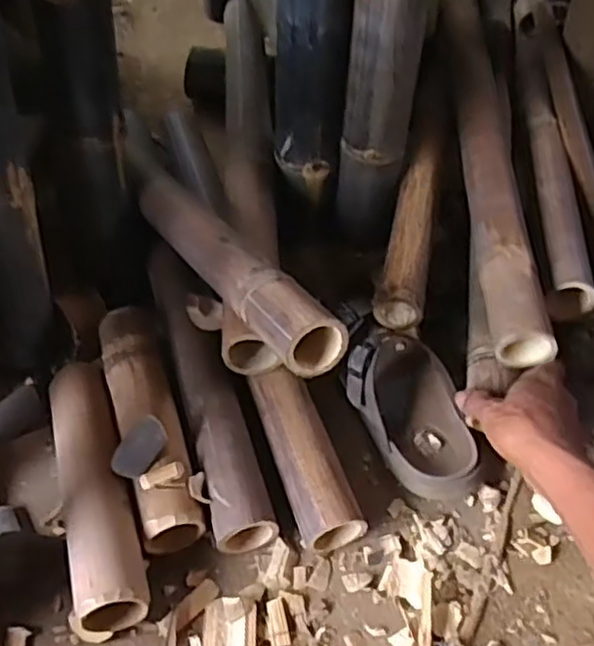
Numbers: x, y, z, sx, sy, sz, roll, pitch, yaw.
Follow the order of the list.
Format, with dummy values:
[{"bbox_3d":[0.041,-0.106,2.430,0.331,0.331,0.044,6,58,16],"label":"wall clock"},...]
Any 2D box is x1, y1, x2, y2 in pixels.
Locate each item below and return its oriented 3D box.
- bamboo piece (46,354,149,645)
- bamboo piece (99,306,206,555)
[{"bbox_3d":[-0.179,0.141,0.601,0.056,0.050,0.248,-14,50,-12],"label":"bamboo piece"},{"bbox_3d":[-0.144,0.082,0.650,0.055,0.057,0.265,-14,50,-12],"label":"bamboo piece"}]

